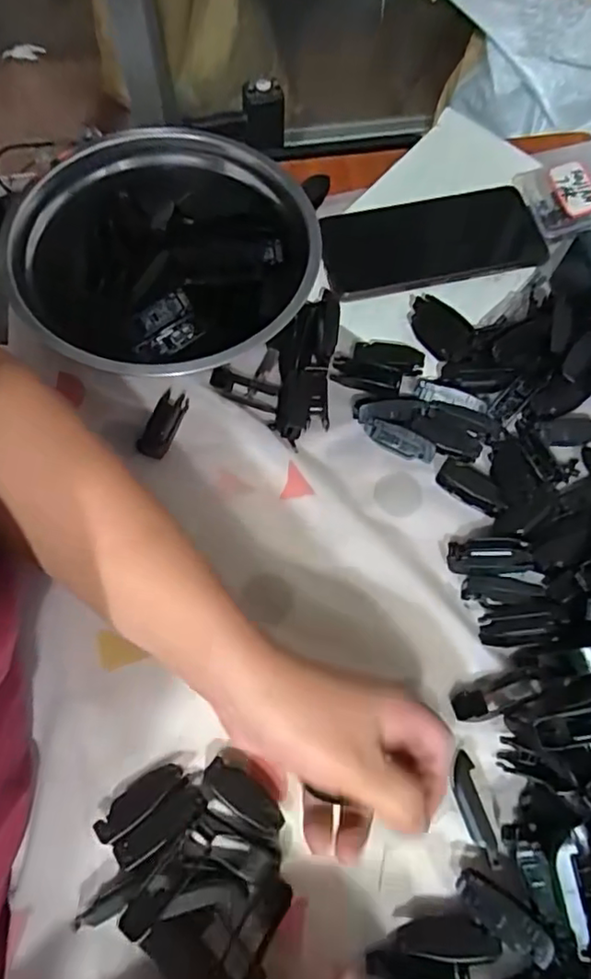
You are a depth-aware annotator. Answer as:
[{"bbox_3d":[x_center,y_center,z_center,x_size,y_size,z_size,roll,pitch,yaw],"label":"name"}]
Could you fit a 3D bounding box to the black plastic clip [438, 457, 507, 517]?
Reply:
[{"bbox_3d":[0.117,-0.002,0.391,0.047,0.014,0.019,34,72,12],"label":"black plastic clip"}]

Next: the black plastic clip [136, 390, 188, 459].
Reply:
[{"bbox_3d":[-0.089,-0.044,0.405,0.022,0.015,0.051,17,69,6],"label":"black plastic clip"}]

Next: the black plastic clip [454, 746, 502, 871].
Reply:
[{"bbox_3d":[0.094,0.170,0.317,0.012,0.009,0.054,-8,68,-4],"label":"black plastic clip"}]

